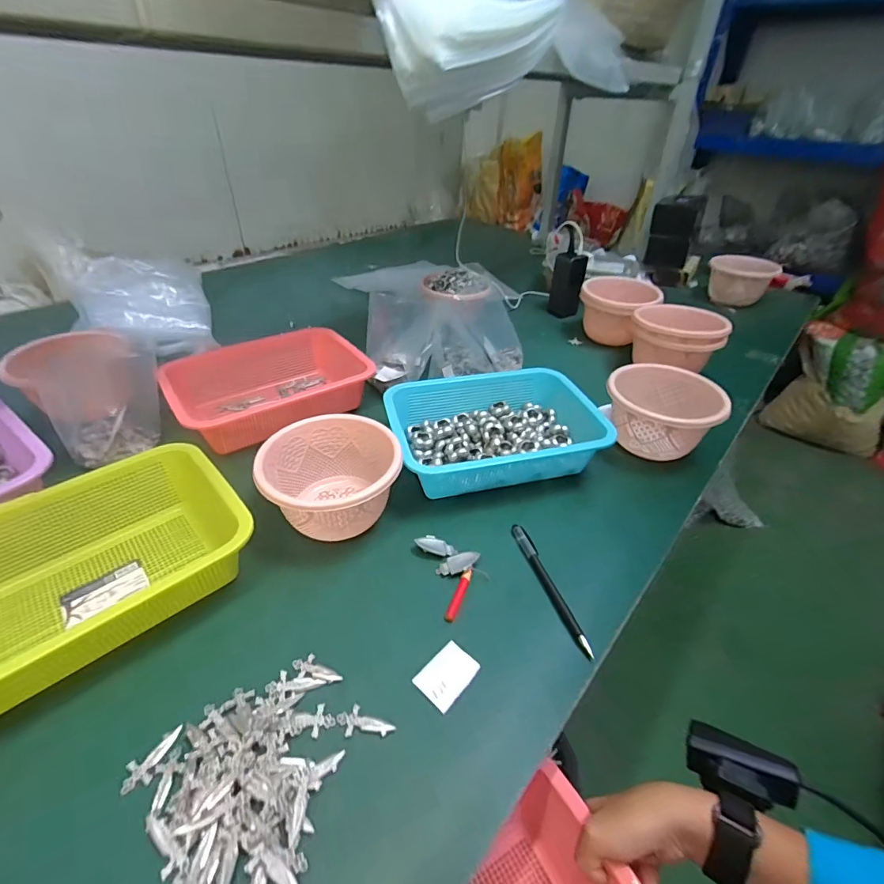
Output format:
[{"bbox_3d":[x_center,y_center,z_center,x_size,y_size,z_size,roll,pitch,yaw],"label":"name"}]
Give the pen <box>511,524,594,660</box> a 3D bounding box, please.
[{"bbox_3d":[0.108,0.142,0.446,0.014,0.009,0.150,-9,40,-16],"label":"pen"}]

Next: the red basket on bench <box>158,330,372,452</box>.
[{"bbox_3d":[-0.258,-0.084,0.666,0.263,0.079,0.185,-22,45,-29],"label":"red basket on bench"}]

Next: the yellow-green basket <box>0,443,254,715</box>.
[{"bbox_3d":[-0.331,0.126,0.416,0.270,0.099,0.182,-28,48,-34],"label":"yellow-green basket"}]

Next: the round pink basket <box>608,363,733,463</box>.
[{"bbox_3d":[0.302,-0.043,0.617,0.139,0.090,0.156,23,42,22],"label":"round pink basket"}]

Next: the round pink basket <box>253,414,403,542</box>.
[{"bbox_3d":[-0.116,0.045,0.501,0.124,0.091,0.128,3,38,-2],"label":"round pink basket"}]

